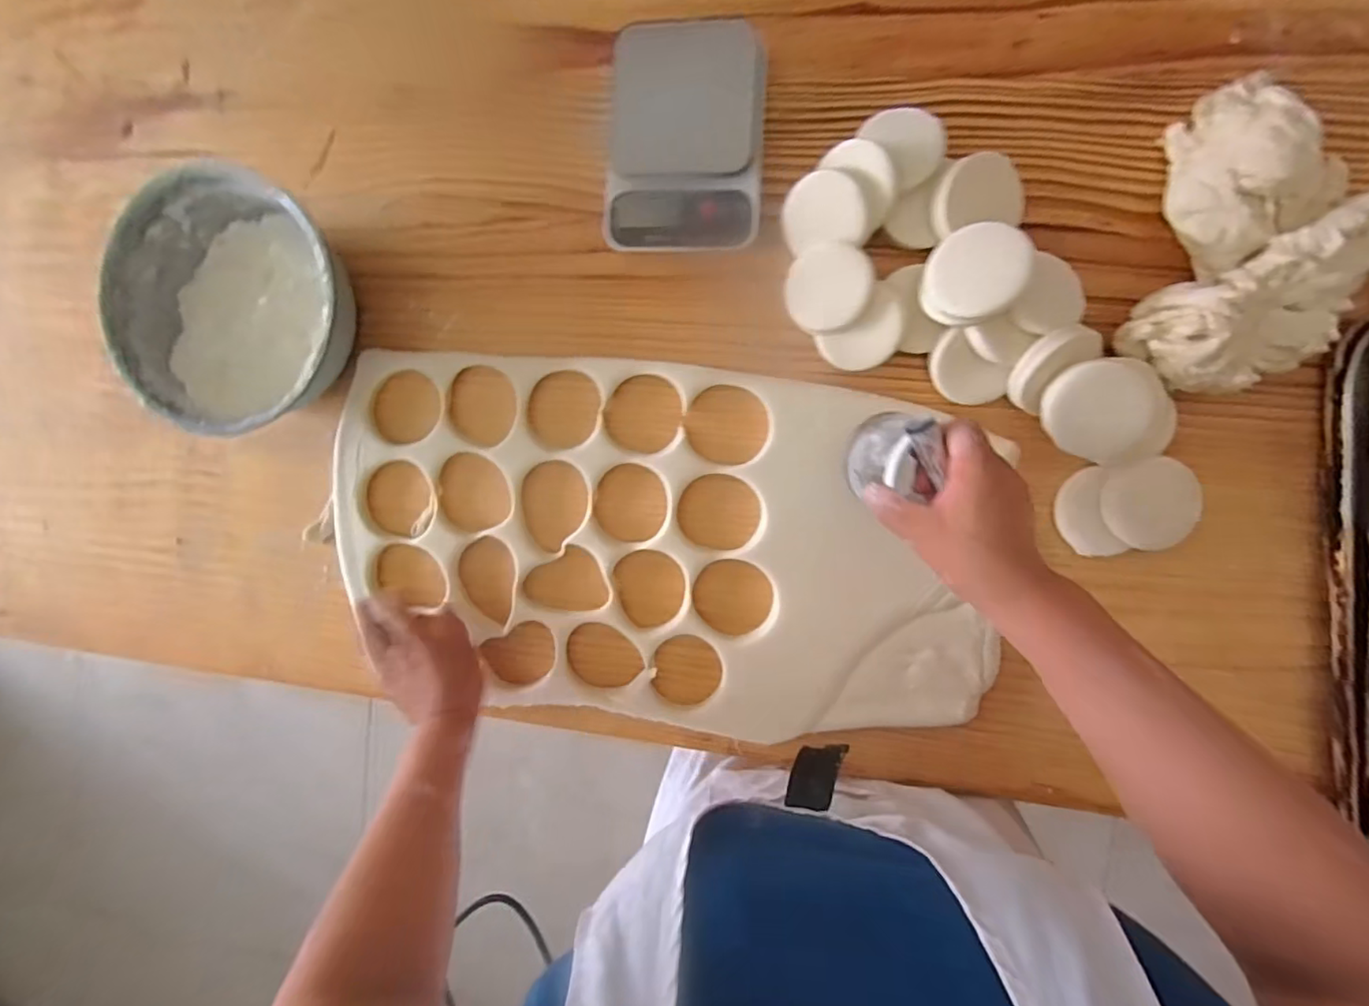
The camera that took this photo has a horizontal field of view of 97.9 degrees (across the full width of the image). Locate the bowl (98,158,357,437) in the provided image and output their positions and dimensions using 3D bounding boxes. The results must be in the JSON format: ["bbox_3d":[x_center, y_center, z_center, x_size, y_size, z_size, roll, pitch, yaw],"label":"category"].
[{"bbox_3d":[-0.399,-0.174,0.545,0.221,0.077,0.210,1,94,9],"label":"bowl"}]

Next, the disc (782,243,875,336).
[{"bbox_3d":[0.118,-0.176,0.489,0.069,0.005,0.067,7,107,23],"label":"disc"}]

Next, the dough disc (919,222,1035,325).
[{"bbox_3d":[0.221,-0.173,0.455,0.071,0.017,0.071,11,116,25],"label":"dough disc"}]

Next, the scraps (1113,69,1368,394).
[{"bbox_3d":[0.400,-0.185,0.431,0.172,0.059,0.175,1,94,9],"label":"scraps"}]

